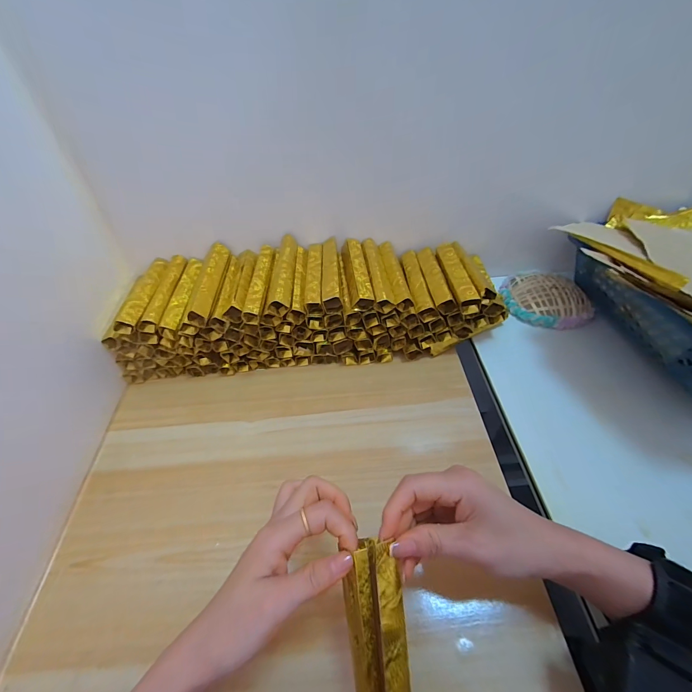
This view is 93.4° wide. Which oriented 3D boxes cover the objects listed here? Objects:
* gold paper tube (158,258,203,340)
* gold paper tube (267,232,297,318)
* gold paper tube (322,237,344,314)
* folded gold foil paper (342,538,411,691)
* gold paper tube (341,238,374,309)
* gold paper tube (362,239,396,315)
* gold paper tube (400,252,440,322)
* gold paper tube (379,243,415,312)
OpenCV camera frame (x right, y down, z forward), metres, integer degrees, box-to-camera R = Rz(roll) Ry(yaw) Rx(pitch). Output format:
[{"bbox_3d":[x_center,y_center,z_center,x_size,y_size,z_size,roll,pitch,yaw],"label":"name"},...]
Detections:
[{"bbox_3d":[-0.215,-0.067,0.436,0.025,0.029,0.132,-3,49,2],"label":"gold paper tube"},{"bbox_3d":[-0.078,-0.095,0.415,0.026,0.020,0.128,-3,49,2],"label":"gold paper tube"},{"bbox_3d":[-0.020,-0.100,0.425,0.023,0.021,0.129,-5,49,0],"label":"gold paper tube"},{"bbox_3d":[0.021,0.192,0.202,0.035,0.016,0.125,-5,79,-1],"label":"folded gold foil paper"},{"bbox_3d":[0.014,-0.097,0.430,0.029,0.025,0.130,-7,49,-1],"label":"gold paper tube"},{"bbox_3d":[0.041,-0.098,0.436,0.026,0.024,0.136,-6,49,-1],"label":"gold paper tube"},{"bbox_3d":[0.096,-0.089,0.448,0.026,0.021,0.132,-6,49,-1],"label":"gold paper tube"},{"bbox_3d":[0.067,-0.101,0.440,0.025,0.022,0.132,-6,49,-1],"label":"gold paper tube"}]

